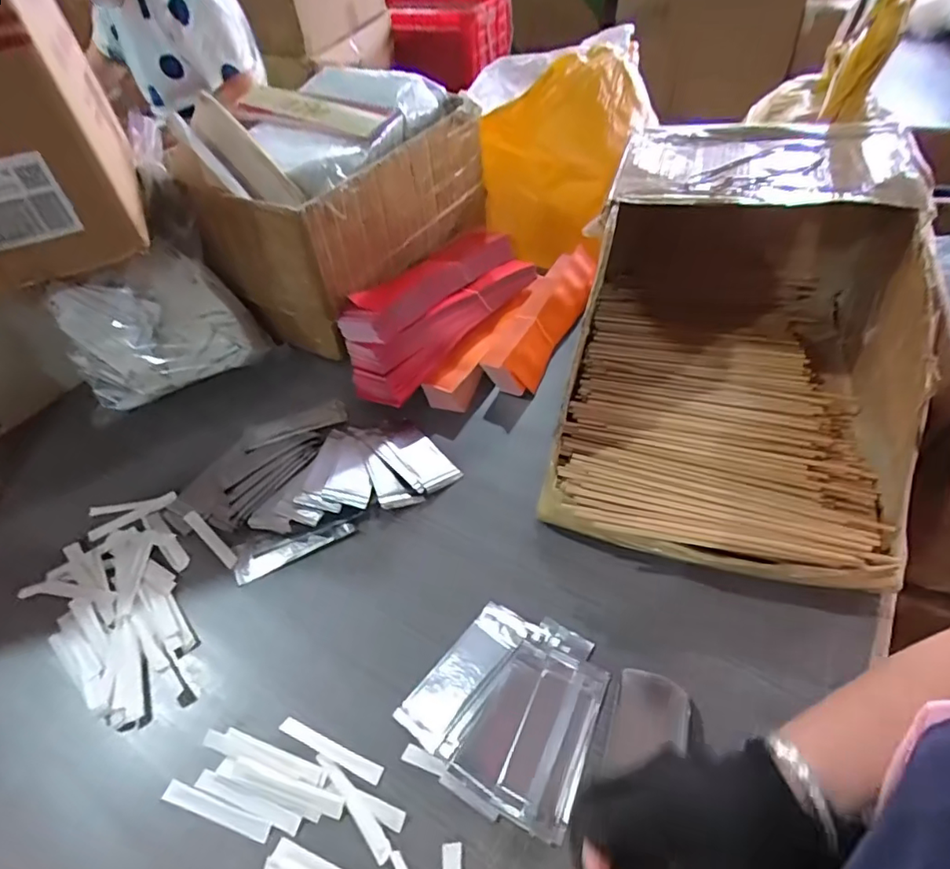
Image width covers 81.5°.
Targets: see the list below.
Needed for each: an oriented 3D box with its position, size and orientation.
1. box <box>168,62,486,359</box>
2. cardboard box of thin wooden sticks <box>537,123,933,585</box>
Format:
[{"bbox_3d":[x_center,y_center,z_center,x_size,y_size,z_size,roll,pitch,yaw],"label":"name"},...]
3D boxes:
[{"bbox_3d":[-0.201,-0.350,0.808,0.302,0.233,0.393,18,53,20],"label":"box"},{"bbox_3d":[0.272,-0.116,0.571,0.311,0.219,0.484,11,51,15],"label":"cardboard box of thin wooden sticks"}]

